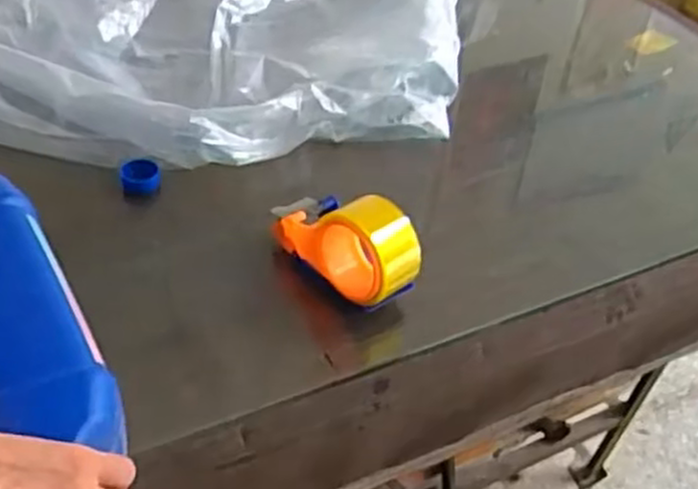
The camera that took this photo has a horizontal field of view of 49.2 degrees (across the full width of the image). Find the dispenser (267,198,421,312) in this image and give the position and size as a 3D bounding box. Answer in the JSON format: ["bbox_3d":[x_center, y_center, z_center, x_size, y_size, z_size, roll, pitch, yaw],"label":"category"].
[{"bbox_3d":[-0.009,-0.005,0.733,0.161,0.093,0.073,33,48,25],"label":"dispenser"}]

